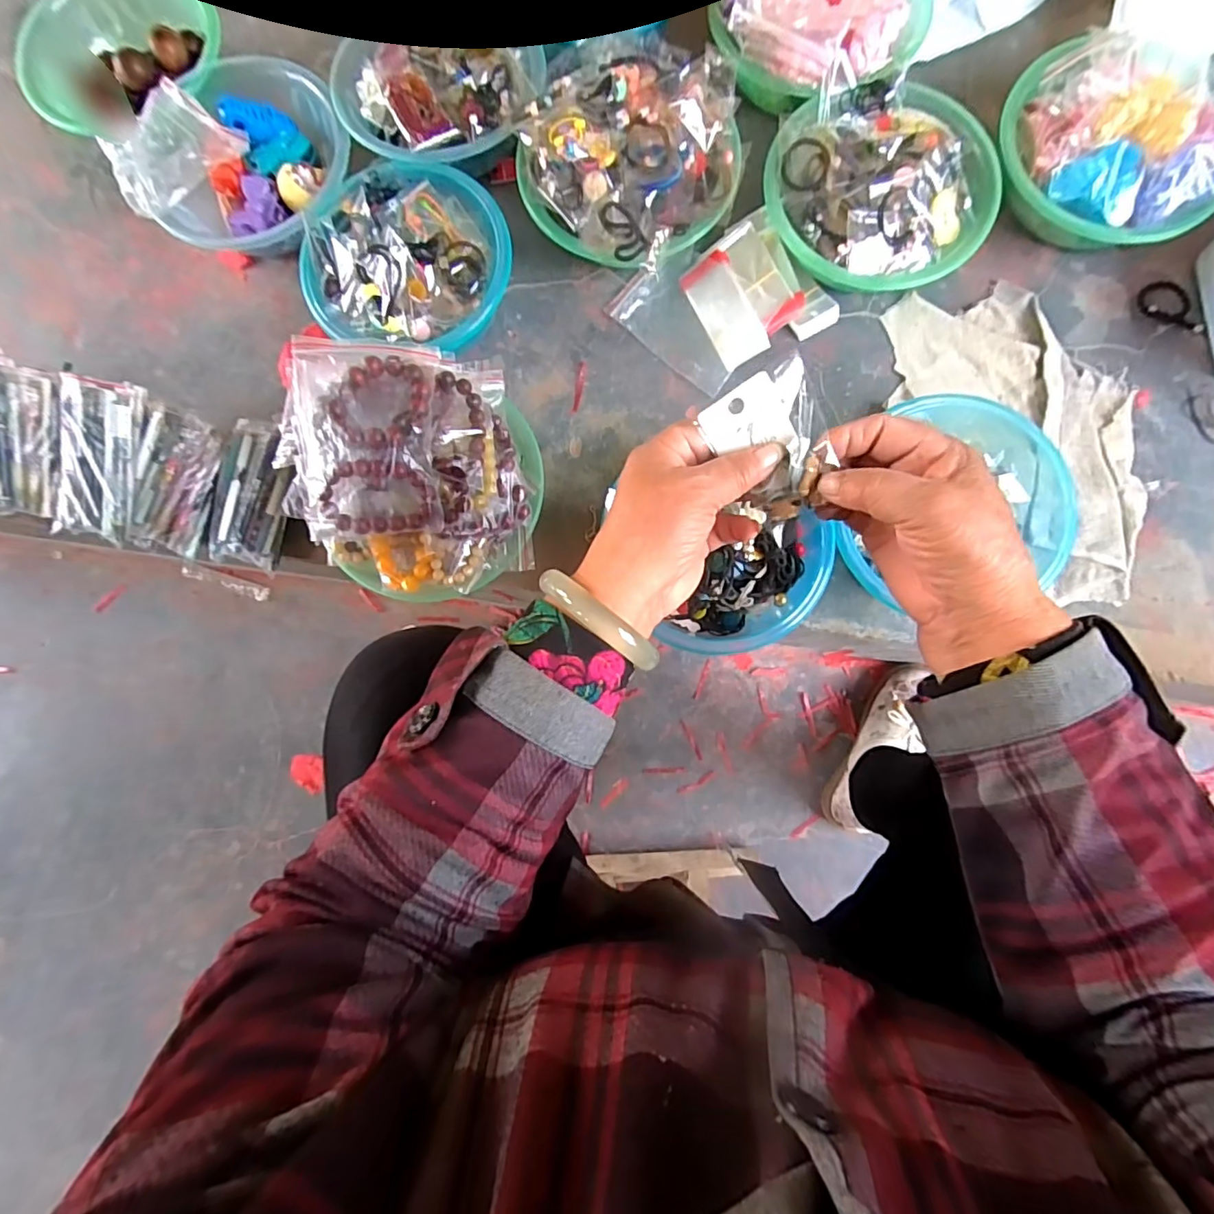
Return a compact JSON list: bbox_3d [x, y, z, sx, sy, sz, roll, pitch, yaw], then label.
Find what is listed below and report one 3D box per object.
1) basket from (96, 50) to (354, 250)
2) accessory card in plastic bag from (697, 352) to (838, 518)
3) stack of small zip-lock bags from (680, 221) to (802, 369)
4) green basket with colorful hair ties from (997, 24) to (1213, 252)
[{"bbox_3d":[-0.413,-0.506,0.636,0.234,0.099,0.178,-42,83,-3],"label":"basket"},{"bbox_3d":[0.090,-0.085,0.289,0.057,0.009,0.072,-24,106,21],"label":"accessory card in plastic bag"},{"bbox_3d":[0.156,-0.351,0.621,0.108,0.036,0.134,-27,83,-2],"label":"stack of small zip-lock bags"},{"bbox_3d":[0.553,-0.504,0.589,0.239,0.117,0.250,40,86,6],"label":"green basket with colorful hair ties"}]

